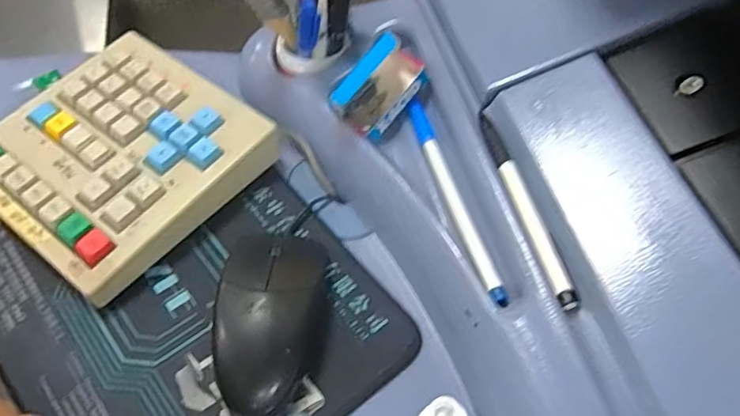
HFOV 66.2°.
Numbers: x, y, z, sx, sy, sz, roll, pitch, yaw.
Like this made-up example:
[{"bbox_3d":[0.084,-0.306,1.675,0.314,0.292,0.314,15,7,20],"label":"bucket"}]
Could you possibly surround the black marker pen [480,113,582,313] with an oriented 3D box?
[{"bbox_3d":[0.085,-0.003,0.315,0.010,0.009,0.133,-8,56,-11],"label":"black marker pen"}]

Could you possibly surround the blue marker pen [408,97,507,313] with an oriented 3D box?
[{"bbox_3d":[0.050,-0.007,0.345,0.012,0.011,0.152,-10,57,-12],"label":"blue marker pen"}]

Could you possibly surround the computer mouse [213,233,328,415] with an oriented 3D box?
[{"bbox_3d":[-0.057,0.065,0.324,0.057,0.033,0.101,4,55,-2],"label":"computer mouse"}]

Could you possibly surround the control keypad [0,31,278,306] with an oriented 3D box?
[{"bbox_3d":[-0.171,-0.038,0.387,0.154,0.038,0.156,36,60,19],"label":"control keypad"}]

